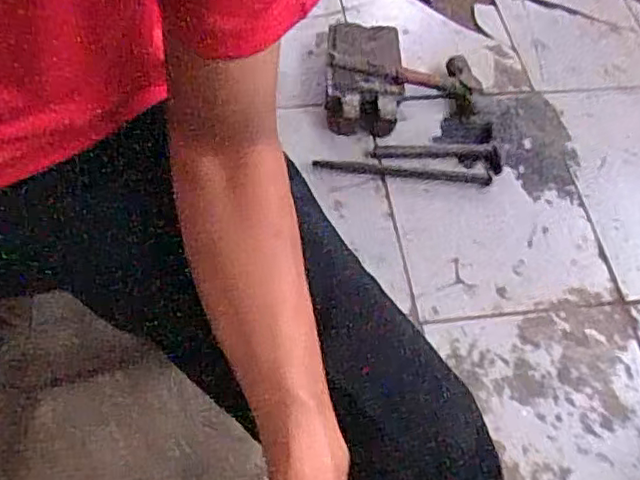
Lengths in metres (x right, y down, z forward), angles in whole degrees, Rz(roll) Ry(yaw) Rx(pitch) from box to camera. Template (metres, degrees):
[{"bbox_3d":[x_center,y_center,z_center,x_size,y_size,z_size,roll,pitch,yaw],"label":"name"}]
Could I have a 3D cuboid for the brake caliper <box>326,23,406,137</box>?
[{"bbox_3d":[0.073,-0.267,1.002,0.120,0.076,0.190,2,59,-4],"label":"brake caliper"}]

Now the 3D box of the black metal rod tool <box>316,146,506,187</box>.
[{"bbox_3d":[0.140,-0.119,0.978,0.287,0.016,0.068,2,58,-4],"label":"black metal rod tool"}]

